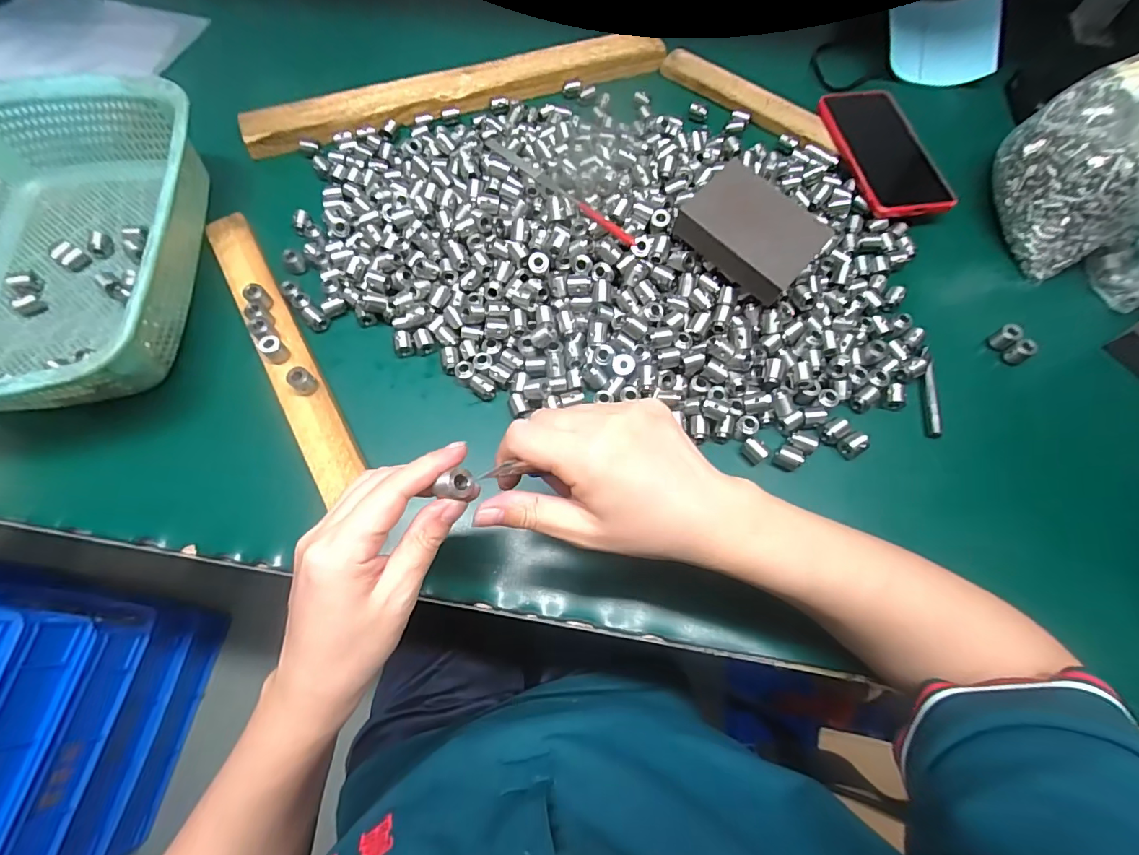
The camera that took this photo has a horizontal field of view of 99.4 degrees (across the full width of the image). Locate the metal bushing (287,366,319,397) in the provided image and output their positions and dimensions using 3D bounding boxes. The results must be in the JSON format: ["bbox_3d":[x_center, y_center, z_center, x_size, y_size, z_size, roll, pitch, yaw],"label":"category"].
[{"bbox_3d":[-0.202,-0.034,0.365,0.016,0.023,0.013,-39,73,-14],"label":"metal bushing"}]

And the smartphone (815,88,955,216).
[{"bbox_3d":[0.310,-0.269,0.474,0.081,0.017,0.166,-8,69,-3],"label":"smartphone"}]

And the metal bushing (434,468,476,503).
[{"bbox_3d":[-0.057,0.028,0.243,0.016,0.013,0.014,2,68,1],"label":"metal bushing"}]

